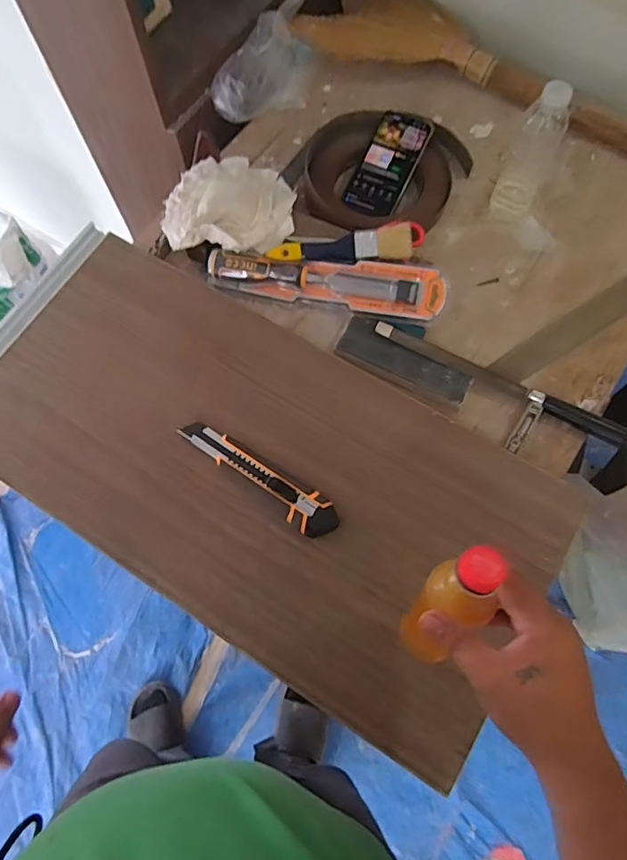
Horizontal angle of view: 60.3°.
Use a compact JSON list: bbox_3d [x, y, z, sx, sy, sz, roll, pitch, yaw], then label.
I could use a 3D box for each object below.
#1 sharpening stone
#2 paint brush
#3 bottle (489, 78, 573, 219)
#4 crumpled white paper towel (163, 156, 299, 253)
[{"bbox_3d":[0.116,-0.089,0.689,0.172,0.016,0.050,28,73,11],"label":"sharpening stone"},{"bbox_3d":[0.036,-0.234,0.706,0.185,0.010,0.042,-7,97,8],"label":"paint brush"},{"bbox_3d":[0.281,-0.355,0.698,0.057,0.177,0.053,23,72,9],"label":"bottle"},{"bbox_3d":[-0.115,-0.313,0.734,0.172,0.031,0.148,-1,70,1],"label":"crumpled white paper towel"}]

